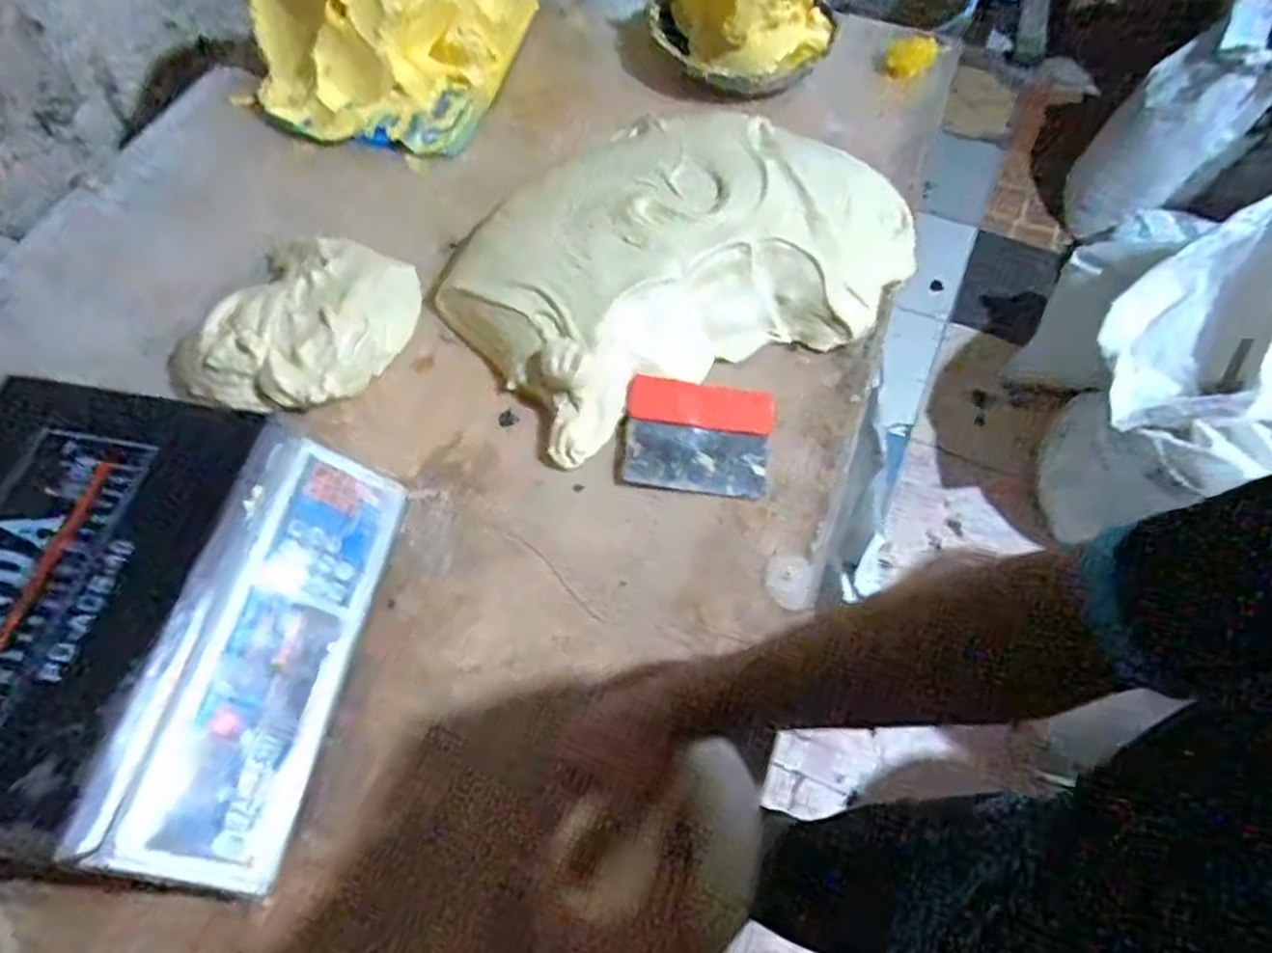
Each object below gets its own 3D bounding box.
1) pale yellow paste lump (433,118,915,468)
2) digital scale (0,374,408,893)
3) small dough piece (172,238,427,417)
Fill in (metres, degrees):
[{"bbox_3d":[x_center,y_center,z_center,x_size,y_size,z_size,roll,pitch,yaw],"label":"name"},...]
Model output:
[{"bbox_3d":[0.049,-0.256,0.833,0.504,0.078,0.365,-24,63,-16],"label":"pale yellow paste lump"},{"bbox_3d":[-0.376,0.095,0.563,0.312,0.092,0.316,9,59,2],"label":"digital scale"},{"bbox_3d":[-0.324,-0.154,0.764,0.165,0.050,0.235,26,61,12],"label":"small dough piece"}]

